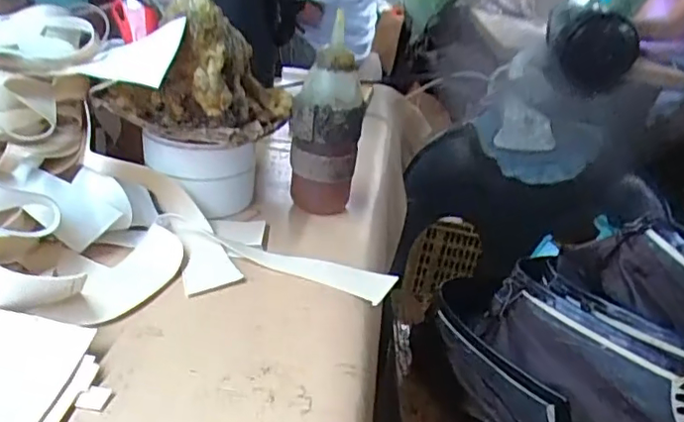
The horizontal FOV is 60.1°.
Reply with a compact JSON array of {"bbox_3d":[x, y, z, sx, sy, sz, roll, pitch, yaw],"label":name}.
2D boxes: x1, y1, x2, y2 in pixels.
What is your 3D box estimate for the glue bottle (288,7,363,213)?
[{"bbox_3d":[-0.012,-0.060,0.451,0.050,0.130,0.045,5,28,-5],"label":"glue bottle"}]

